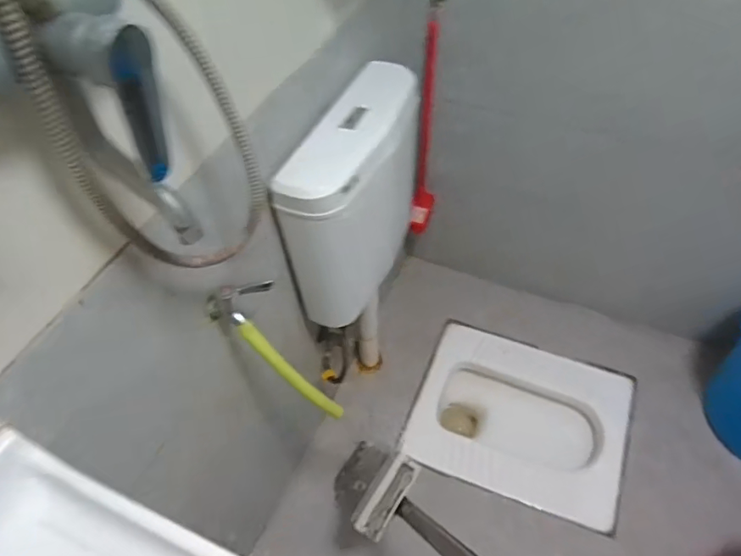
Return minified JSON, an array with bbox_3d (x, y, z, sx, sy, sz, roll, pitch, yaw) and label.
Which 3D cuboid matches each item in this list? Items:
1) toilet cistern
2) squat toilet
[{"bbox_3d":[-0.014,-0.126,0.971,0.122,0.384,0.343,19,55,17],"label":"toilet cistern"},{"bbox_3d":[0.383,0.391,1.372,0.498,0.199,0.401,17,54,16],"label":"squat toilet"}]

